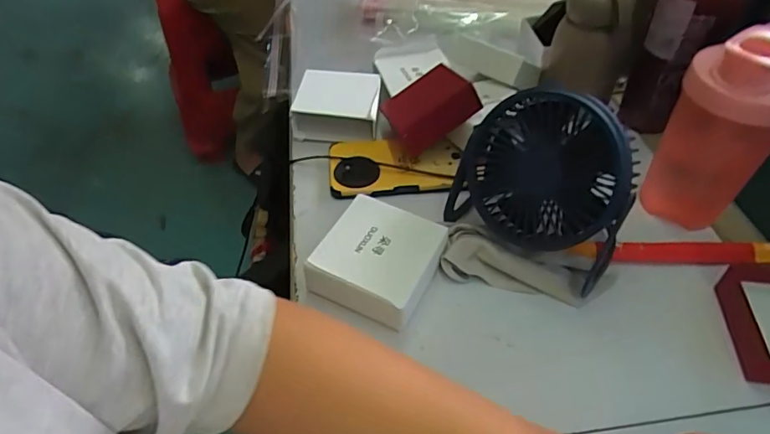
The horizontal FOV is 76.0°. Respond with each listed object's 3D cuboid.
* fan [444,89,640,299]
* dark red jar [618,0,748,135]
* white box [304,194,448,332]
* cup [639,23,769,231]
[{"bbox_3d":[0.131,-0.028,0.413,0.145,0.135,0.068,30,55,25],"label":"fan"},{"bbox_3d":[0.309,-0.182,0.526,0.076,0.180,0.079,-1,48,1],"label":"dark red jar"},{"bbox_3d":[-0.007,0.037,0.421,0.099,0.038,0.103,19,51,17],"label":"white box"},{"bbox_3d":[0.288,-0.072,0.424,0.084,0.169,0.090,33,56,27],"label":"cup"}]

